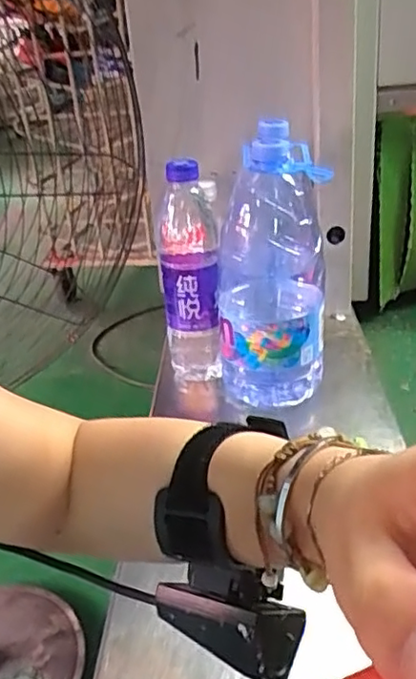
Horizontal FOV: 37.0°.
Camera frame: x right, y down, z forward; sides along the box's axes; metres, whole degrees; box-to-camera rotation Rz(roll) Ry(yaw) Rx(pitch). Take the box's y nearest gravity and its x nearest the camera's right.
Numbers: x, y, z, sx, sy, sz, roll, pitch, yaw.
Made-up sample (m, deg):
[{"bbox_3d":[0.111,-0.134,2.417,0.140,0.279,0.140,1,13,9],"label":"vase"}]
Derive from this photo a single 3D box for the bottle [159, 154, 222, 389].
[{"bbox_3d":[-0.016,-0.064,0.639,0.064,0.221,0.067,-6,27,-1],"label":"bottle"}]

